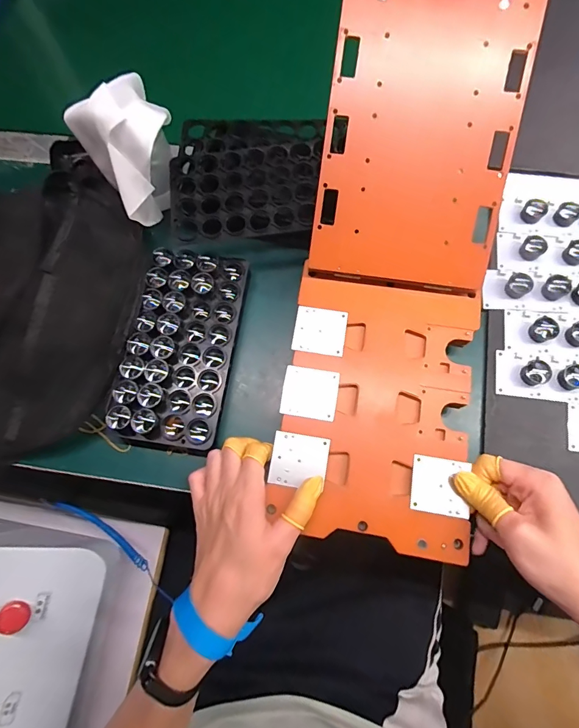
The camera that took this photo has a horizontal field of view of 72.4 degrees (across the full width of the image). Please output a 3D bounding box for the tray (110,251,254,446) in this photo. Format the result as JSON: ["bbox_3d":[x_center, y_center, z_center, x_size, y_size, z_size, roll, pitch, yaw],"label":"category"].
[{"bbox_3d":[-0.104,-0.020,0.383,0.096,0.026,0.190,9,74,5],"label":"tray"}]

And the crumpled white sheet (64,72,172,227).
[{"bbox_3d":[-0.152,-0.209,0.398,0.079,0.101,0.082,-34,75,-7],"label":"crumpled white sheet"}]

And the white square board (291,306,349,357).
[{"bbox_3d":[0.029,-0.031,0.370,0.047,0.004,0.044,9,74,5],"label":"white square board"}]

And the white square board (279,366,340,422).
[{"bbox_3d":[0.019,0.026,0.354,0.048,0.004,0.044,9,74,5],"label":"white square board"}]

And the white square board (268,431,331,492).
[{"bbox_3d":[0.009,0.083,0.339,0.048,0.004,0.044,8,74,5],"label":"white square board"}]

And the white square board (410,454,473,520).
[{"bbox_3d":[0.126,0.101,0.328,0.045,0.004,0.045,9,74,5],"label":"white square board"}]

